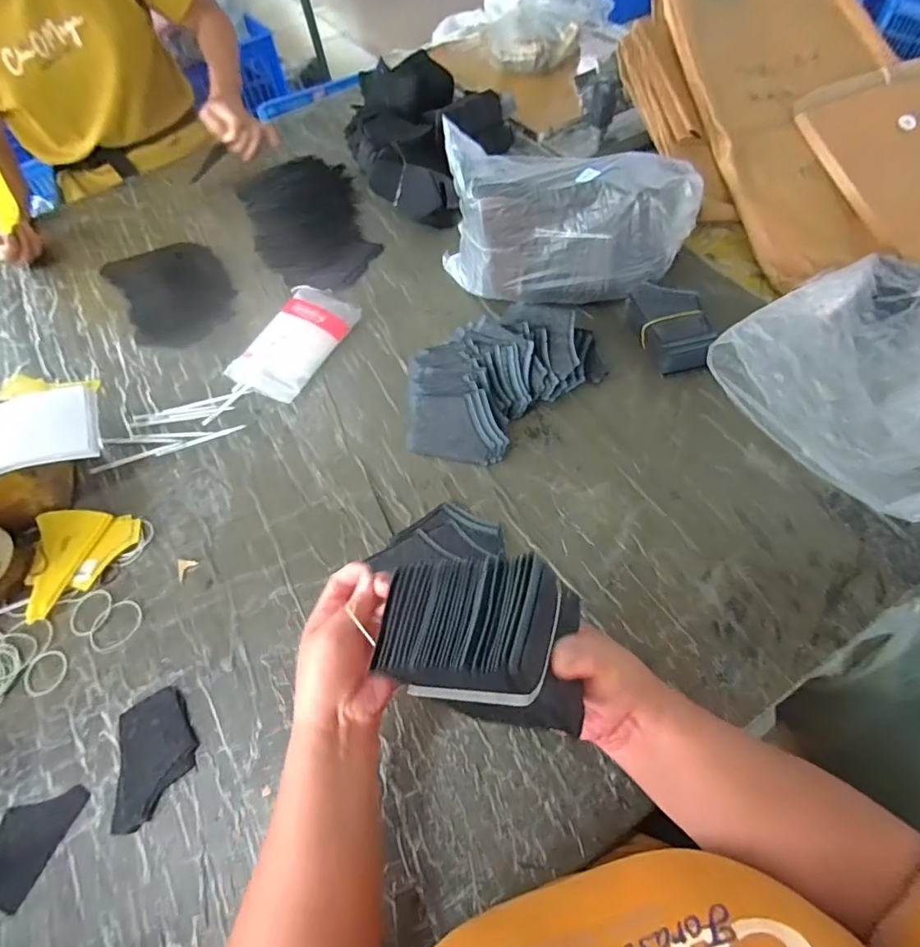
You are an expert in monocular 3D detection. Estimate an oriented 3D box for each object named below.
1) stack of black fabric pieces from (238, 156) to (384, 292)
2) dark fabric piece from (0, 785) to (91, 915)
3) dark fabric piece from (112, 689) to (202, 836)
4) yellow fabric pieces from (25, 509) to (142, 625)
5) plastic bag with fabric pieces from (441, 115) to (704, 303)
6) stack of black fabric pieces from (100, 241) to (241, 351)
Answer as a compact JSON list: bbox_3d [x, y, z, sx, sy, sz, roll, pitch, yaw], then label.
[{"bbox_3d":[-0.242,-0.405,0.800,0.179,0.050,0.293,-20,60,-7],"label":"stack of black fabric pieces"},{"bbox_3d":[-0.374,0.314,0.435,0.060,0.006,0.089,16,62,13],"label":"dark fabric piece"},{"bbox_3d":[-0.274,0.252,0.453,0.068,0.008,0.103,-17,60,-5],"label":"dark fabric piece"},{"bbox_3d":[-0.436,0.085,0.560,0.102,0.024,0.128,30,66,20],"label":"yellow fabric pieces"},{"bbox_3d":[0.130,-0.318,0.635,0.304,0.143,0.158,13,62,12],"label":"plastic bag with fabric pieces"},{"bbox_3d":[-0.439,-0.284,0.775,0.155,0.017,0.241,-32,63,-14],"label":"stack of black fabric pieces"}]

